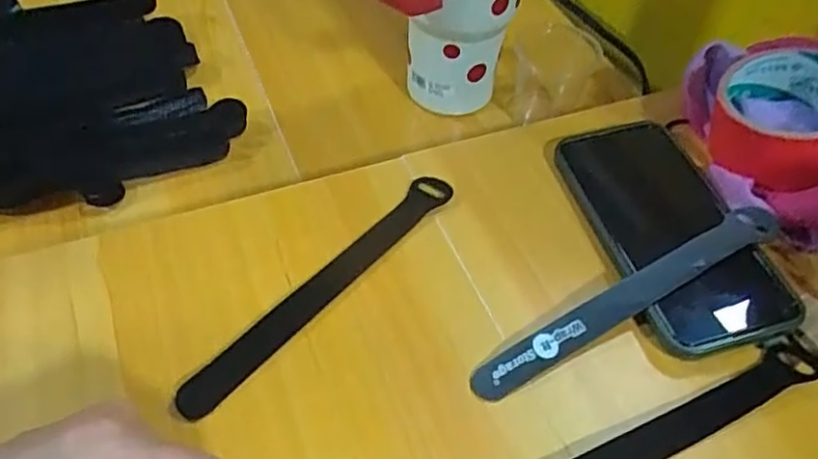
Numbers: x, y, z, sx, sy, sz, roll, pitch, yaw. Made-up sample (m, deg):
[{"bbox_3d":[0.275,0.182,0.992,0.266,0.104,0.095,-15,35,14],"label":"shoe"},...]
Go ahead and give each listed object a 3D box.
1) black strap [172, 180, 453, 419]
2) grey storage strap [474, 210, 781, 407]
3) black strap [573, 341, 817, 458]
[{"bbox_3d":[-0.044,0.028,0.359,0.022,0.005,0.198,37,56,19],"label":"black strap"},{"bbox_3d":[0.123,0.035,0.352,0.207,0.015,0.020,-24,56,-21],"label":"grey storage strap"},{"bbox_3d":[0.120,0.096,0.308,0.194,0.006,0.020,-19,54,-18],"label":"black strap"}]

